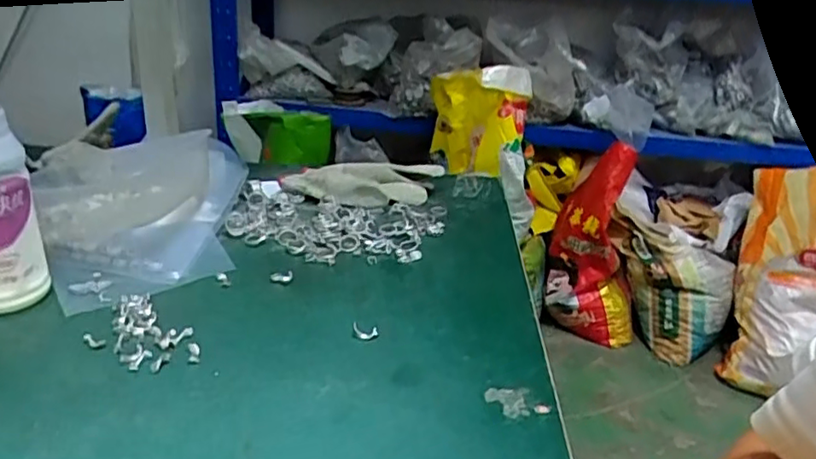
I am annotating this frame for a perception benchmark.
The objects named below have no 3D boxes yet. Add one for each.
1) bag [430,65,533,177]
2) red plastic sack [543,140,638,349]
[{"bbox_3d":[0.203,-0.307,1.719,0.279,0.330,0.092,-1,30,-27],"label":"bag"},{"bbox_3d":[0.575,0.047,1.820,0.279,0.574,0.195,9,24,9],"label":"red plastic sack"}]

